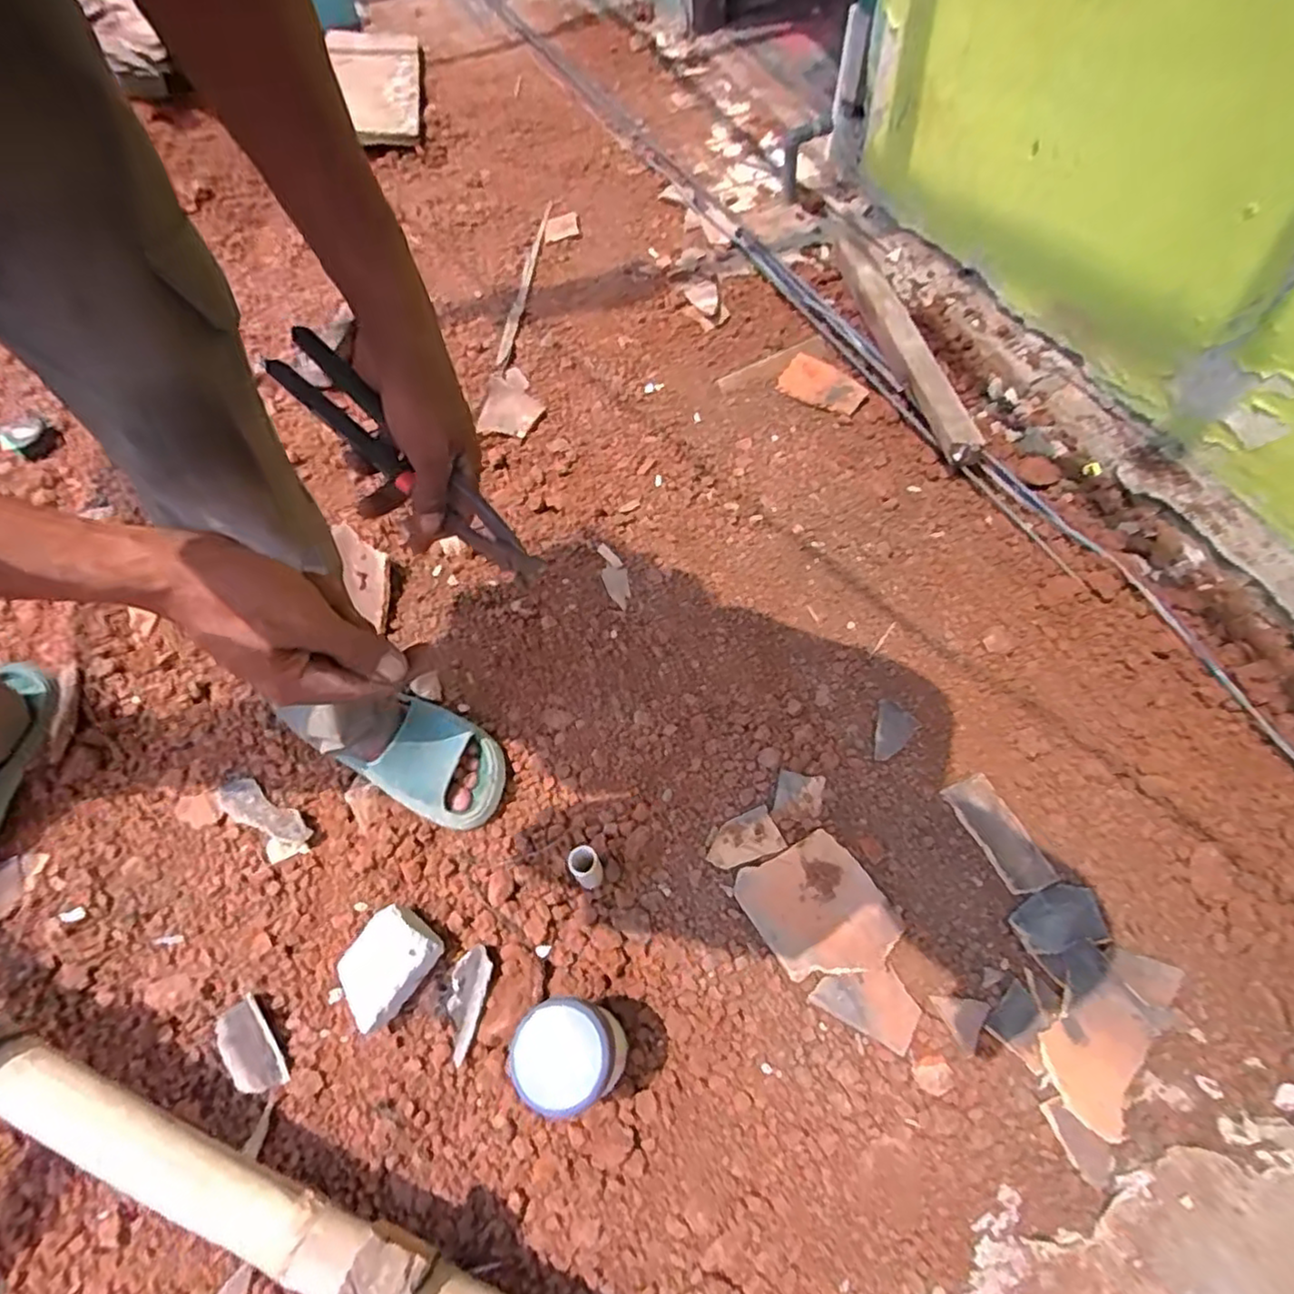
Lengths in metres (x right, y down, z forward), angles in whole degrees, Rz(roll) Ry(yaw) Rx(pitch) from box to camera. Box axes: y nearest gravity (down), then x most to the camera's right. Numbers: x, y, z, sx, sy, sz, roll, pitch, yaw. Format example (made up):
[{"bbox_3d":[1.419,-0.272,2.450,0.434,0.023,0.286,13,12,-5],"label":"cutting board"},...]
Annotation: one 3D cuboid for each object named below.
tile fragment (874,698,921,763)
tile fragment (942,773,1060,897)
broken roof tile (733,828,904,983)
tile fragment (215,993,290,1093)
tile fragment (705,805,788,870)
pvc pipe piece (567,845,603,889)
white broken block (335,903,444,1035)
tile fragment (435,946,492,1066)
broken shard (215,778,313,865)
[{"bbox_3d":[0.315,0.111,0.899,0.057,0.007,0.082,39,68,24],"label":"tile fragment"},{"bbox_3d":[0.418,0.221,0.810,0.057,0.007,0.140,-24,59,-10],"label":"tile fragment"},{"bbox_3d":[0.196,0.303,0.786,0.142,0.015,0.149,-24,59,-10],"label":"broken roof tile"},{"bbox_3d":[-0.432,0.435,0.737,0.055,0.015,0.103,-35,62,-16],"label":"tile fragment"},{"bbox_3d":[0.117,0.236,0.833,0.091,0.006,0.056,-21,59,-9],"label":"tile fragment"},{"bbox_3d":[-0.072,0.257,0.798,0.034,0.059,0.034,-2,58,3],"label":"pvc pipe piece"},{"bbox_3d":[-0.289,0.353,0.757,0.076,0.063,0.107,33,66,22],"label":"white broken block"},{"bbox_3d":[-0.204,0.390,0.752,0.052,0.007,0.110,11,76,28],"label":"tile fragment"},{"bbox_3d":[-0.492,0.215,0.870,0.153,0.016,0.057,33,66,22],"label":"broken shard"}]

